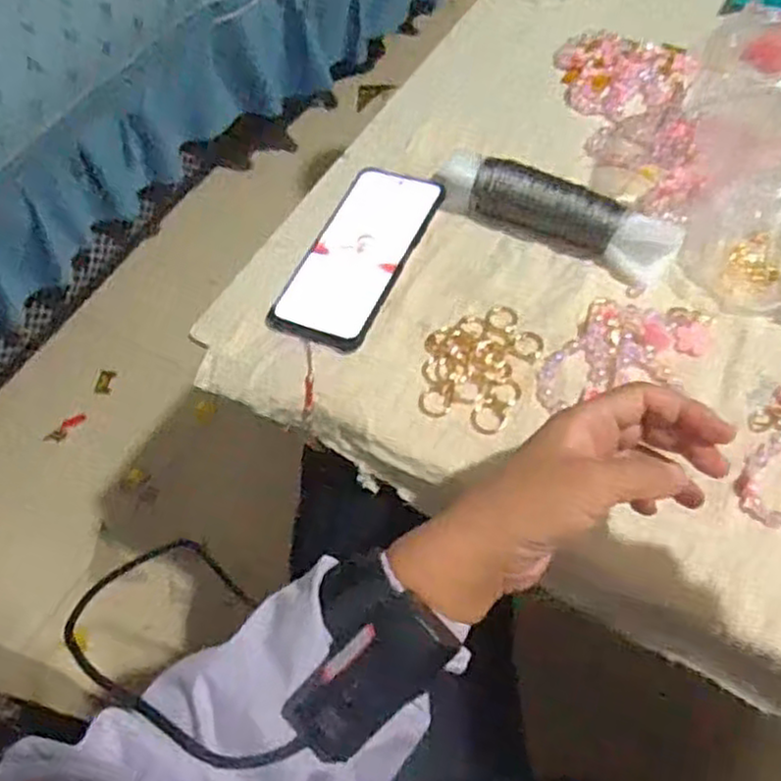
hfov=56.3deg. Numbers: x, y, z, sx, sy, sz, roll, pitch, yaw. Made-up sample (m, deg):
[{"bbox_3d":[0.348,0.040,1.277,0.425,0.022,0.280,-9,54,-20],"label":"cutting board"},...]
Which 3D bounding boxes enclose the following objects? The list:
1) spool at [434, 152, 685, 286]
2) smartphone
[{"bbox_3d":[0.119,-0.134,0.543,0.187,0.038,0.041,23,64,15],"label":"spool"},{"bbox_3d":[-0.022,-0.104,0.546,0.074,0.009,0.161,21,67,18],"label":"smartphone"}]

